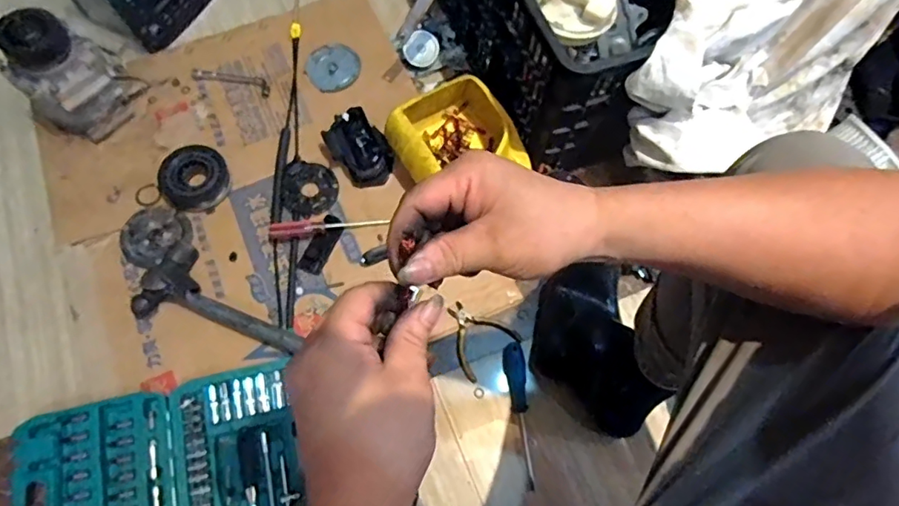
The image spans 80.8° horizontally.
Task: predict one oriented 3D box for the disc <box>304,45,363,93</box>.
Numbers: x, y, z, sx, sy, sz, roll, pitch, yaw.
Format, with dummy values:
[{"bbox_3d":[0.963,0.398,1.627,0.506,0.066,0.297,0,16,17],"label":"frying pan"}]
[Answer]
[{"bbox_3d":[-0.211,-0.336,0.952,0.092,0.010,0.099,1,68,-3],"label":"disc"}]

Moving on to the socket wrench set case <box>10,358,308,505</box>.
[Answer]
[{"bbox_3d":[-0.385,0.306,0.692,0.364,0.048,0.250,-13,69,-8],"label":"socket wrench set case"}]

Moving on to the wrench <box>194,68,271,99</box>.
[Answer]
[{"bbox_3d":[-0.394,-0.313,0.956,0.151,0.011,0.034,17,68,4],"label":"wrench"}]

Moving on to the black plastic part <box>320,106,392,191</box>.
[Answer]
[{"bbox_3d":[-0.146,-0.167,0.861,0.084,0.060,0.117,-32,70,-10],"label":"black plastic part"}]

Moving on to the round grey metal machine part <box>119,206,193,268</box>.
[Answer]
[{"bbox_3d":[-0.459,-0.025,0.828,0.098,0.024,0.100,1,68,-3],"label":"round grey metal machine part"}]

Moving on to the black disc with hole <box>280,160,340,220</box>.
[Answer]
[{"bbox_3d":[-0.230,-0.105,0.858,0.091,0.004,0.091,2,77,-8],"label":"black disc with hole"}]

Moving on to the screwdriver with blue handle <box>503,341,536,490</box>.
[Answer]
[{"bbox_3d":[0.101,0.225,0.753,0.027,0.035,0.200,-3,68,-4],"label":"screwdriver with blue handle"}]

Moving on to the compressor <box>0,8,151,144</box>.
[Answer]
[{"bbox_3d":[-0.611,-0.284,0.849,0.106,0.197,0.163,39,75,16],"label":"compressor"}]

